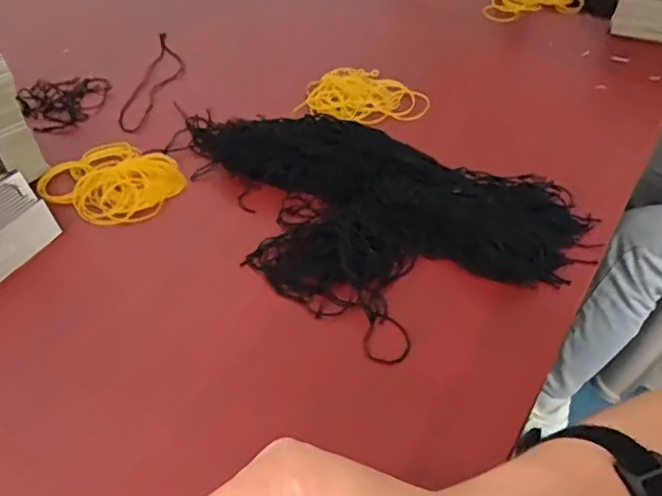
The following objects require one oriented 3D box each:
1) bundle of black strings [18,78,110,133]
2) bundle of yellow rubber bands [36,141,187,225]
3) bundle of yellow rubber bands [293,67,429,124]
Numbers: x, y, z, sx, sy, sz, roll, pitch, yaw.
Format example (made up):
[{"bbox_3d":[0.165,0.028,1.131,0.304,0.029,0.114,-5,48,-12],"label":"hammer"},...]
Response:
[{"bbox_3d":[-0.264,-0.150,0.593,0.088,0.019,0.075,-24,51,-23],"label":"bundle of black strings"},{"bbox_3d":[-0.184,-0.060,0.499,0.109,0.015,0.090,23,49,20],"label":"bundle of yellow rubber bands"},{"bbox_3d":[0.032,-0.160,0.609,0.127,0.019,0.088,-7,46,-8],"label":"bundle of yellow rubber bands"}]

